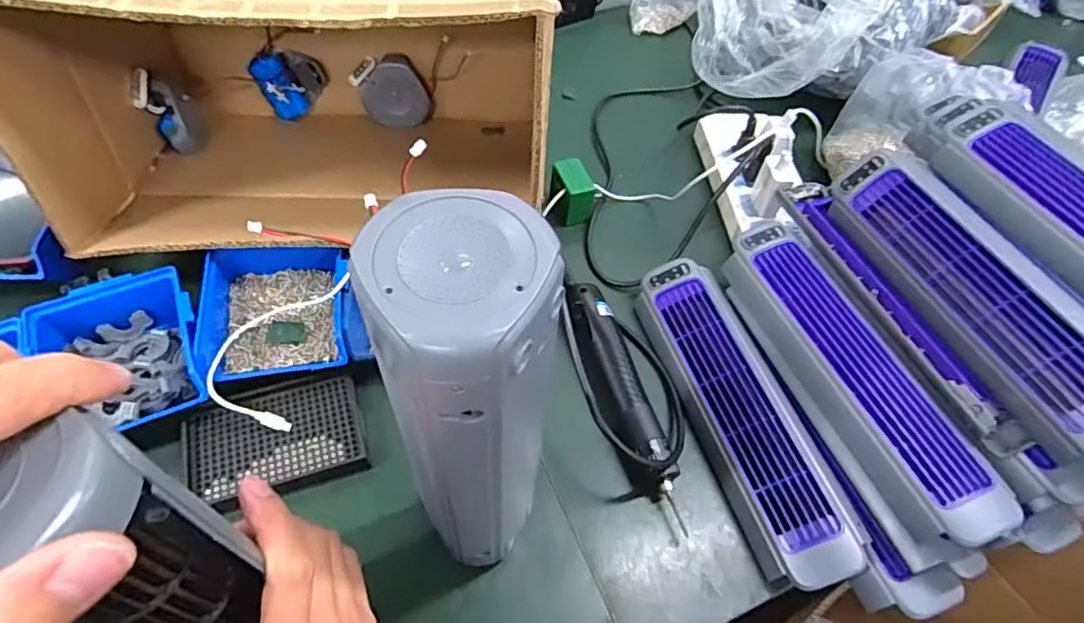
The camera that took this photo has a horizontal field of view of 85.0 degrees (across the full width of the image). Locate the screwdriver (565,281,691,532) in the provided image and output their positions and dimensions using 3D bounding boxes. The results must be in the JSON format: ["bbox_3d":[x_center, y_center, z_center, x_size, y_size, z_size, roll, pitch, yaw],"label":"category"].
[{"bbox_3d":[0.074,0.075,0.528,0.034,0.041,0.227,-14,58,-14],"label":"screwdriver"}]

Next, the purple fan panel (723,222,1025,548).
[{"bbox_3d":[0.257,0.050,0.500,0.068,0.043,0.299,-17,58,-15],"label":"purple fan panel"}]

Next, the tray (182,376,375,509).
[{"bbox_3d":[-0.216,0.104,0.484,0.133,0.022,0.085,-15,58,-14],"label":"tray"}]

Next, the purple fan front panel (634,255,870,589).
[{"bbox_3d":[0.168,0.081,0.513,0.079,0.024,0.293,-24,58,6],"label":"purple fan front panel"}]

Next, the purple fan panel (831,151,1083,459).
[{"bbox_3d":[0.353,-0.020,0.479,0.082,0.039,0.305,-39,50,22],"label":"purple fan panel"}]

